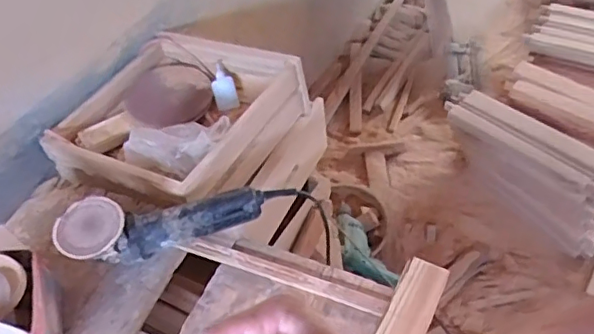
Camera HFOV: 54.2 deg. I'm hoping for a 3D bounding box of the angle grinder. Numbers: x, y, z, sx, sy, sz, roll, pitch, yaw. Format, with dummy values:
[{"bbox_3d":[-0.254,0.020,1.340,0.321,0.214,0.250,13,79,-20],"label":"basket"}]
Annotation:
[{"bbox_3d":[-0.193,0.086,0.841,0.291,0.081,0.081,-8,48,-17],"label":"angle grinder"}]

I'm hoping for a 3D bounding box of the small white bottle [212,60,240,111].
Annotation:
[{"bbox_3d":[-0.139,-0.158,1.138,0.047,0.033,0.097,-15,88,22],"label":"small white bottle"}]

